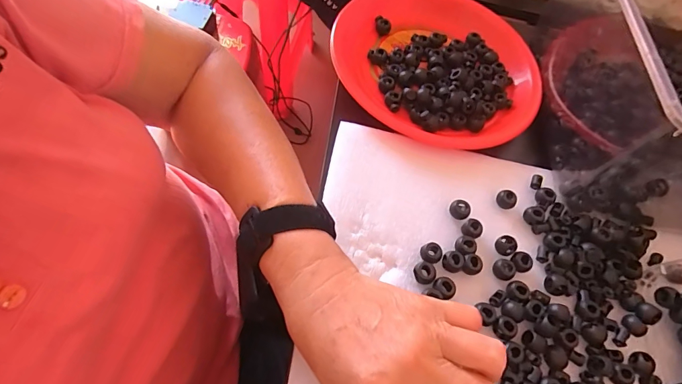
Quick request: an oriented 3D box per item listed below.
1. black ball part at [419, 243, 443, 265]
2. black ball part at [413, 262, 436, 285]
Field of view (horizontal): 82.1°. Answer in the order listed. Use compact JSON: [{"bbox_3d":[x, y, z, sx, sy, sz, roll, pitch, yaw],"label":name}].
[{"bbox_3d":[0.074,0.052,0.325,0.017,0.011,0.017,4,62,-8],"label":"black ball part"},{"bbox_3d":[0.067,0.066,0.317,0.016,0.009,0.017,4,62,-8],"label":"black ball part"}]

